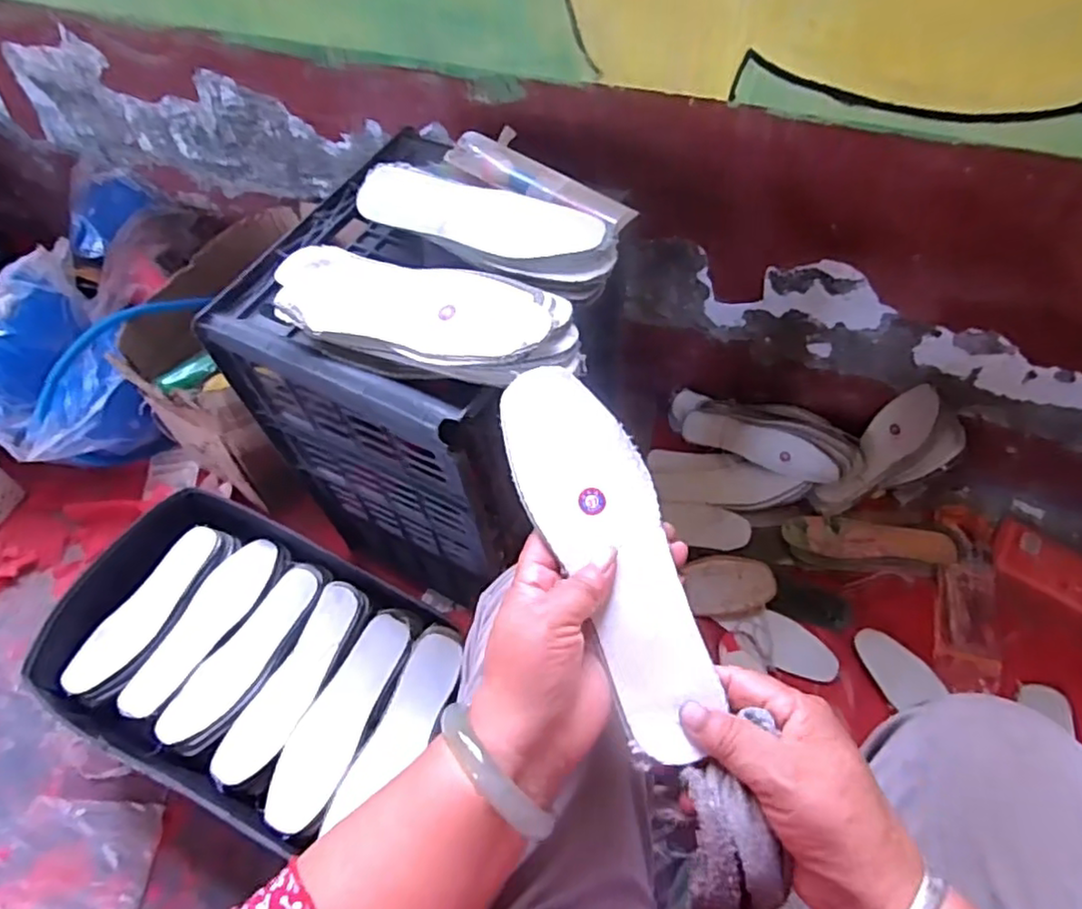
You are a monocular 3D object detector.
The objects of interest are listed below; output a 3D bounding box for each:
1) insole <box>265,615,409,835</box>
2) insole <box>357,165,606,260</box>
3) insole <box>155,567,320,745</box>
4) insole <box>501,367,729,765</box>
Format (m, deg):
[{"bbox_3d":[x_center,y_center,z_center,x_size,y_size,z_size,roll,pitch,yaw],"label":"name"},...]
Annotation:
[{"bbox_3d":[-0.209,0.270,0.674,0.067,0.015,0.215,17,59,14],"label":"insole"},{"bbox_3d":[-0.057,-0.209,0.569,0.218,0.007,0.059,17,76,9],"label":"insole"},{"bbox_3d":[-0.336,0.227,0.742,0.068,0.015,0.220,29,63,21],"label":"insole"},{"bbox_3d":[0.038,0.050,0.357,0.068,0.010,0.214,-19,76,-9],"label":"insole"}]

